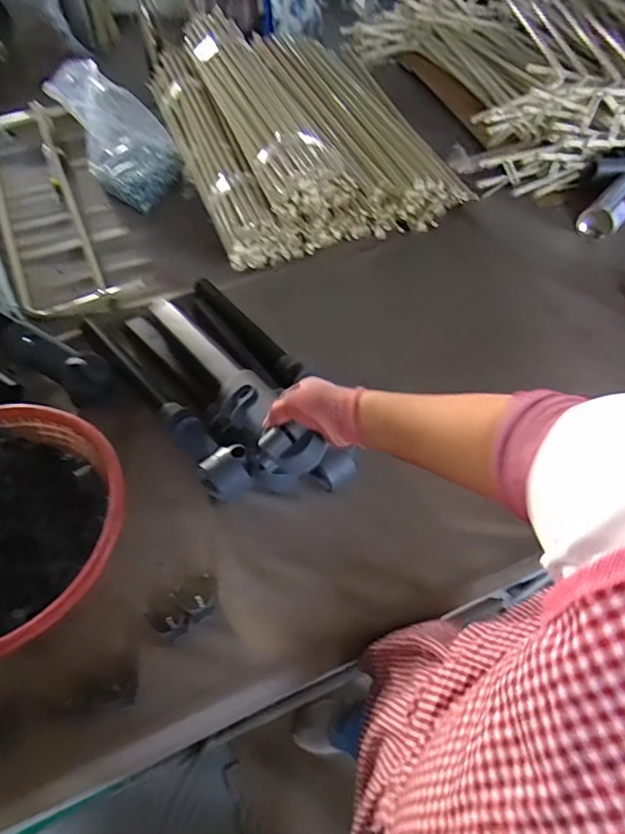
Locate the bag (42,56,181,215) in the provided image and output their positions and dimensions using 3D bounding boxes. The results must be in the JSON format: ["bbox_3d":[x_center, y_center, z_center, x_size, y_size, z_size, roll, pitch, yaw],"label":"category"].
[{"bbox_3d":[-0.377,-0.570,1.013,0.221,0.173,0.176,30,61,17],"label":"bag"}]

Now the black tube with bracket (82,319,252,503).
[{"bbox_3d":[-0.221,-0.034,0.739,0.064,0.055,0.407,-35,64,-22],"label":"black tube with bracket"}]

